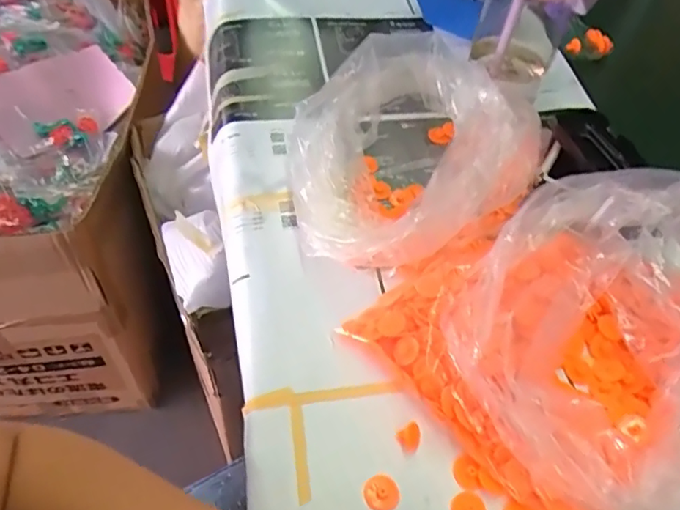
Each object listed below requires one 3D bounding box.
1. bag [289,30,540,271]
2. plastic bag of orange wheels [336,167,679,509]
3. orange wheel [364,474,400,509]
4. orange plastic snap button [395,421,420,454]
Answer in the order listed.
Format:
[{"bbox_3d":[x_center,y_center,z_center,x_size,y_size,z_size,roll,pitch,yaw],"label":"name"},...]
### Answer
[{"bbox_3d":[0.047,-0.090,0.479,0.197,0.096,0.186,-27,60,-21],"label":"bag"},{"bbox_3d":[0.168,0.046,0.390,0.232,0.089,0.227,-33,62,-24],"label":"plastic bag of orange wheels"},{"bbox_3d":[0.028,0.155,0.361,0.022,0.005,0.022,2,54,-2],"label":"orange wheel"},{"bbox_3d":[0.048,0.124,0.378,0.015,0.011,0.016,-26,60,-21],"label":"orange plastic snap button"}]

